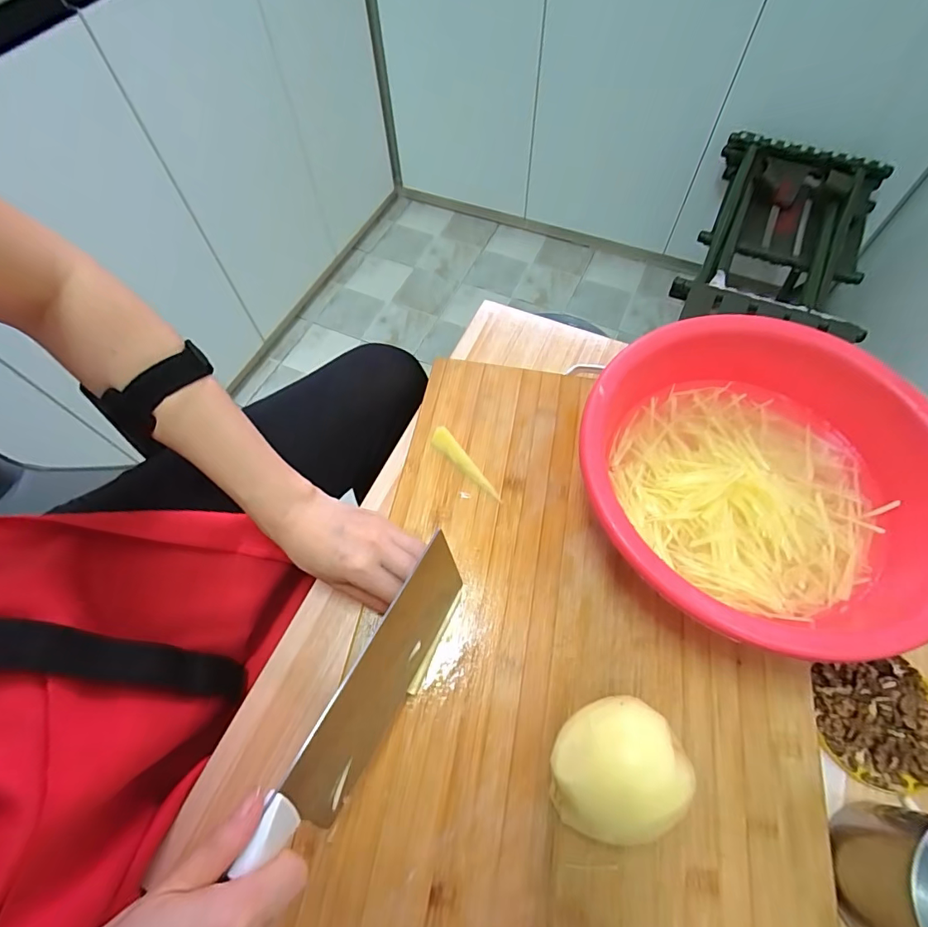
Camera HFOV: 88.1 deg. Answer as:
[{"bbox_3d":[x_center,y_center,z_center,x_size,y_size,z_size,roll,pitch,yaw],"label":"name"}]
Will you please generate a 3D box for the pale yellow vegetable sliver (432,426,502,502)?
[{"bbox_3d":[0.000,0.001,0.435,0.015,0.017,0.085,-36,66,-14],"label":"pale yellow vegetable sliver"}]

